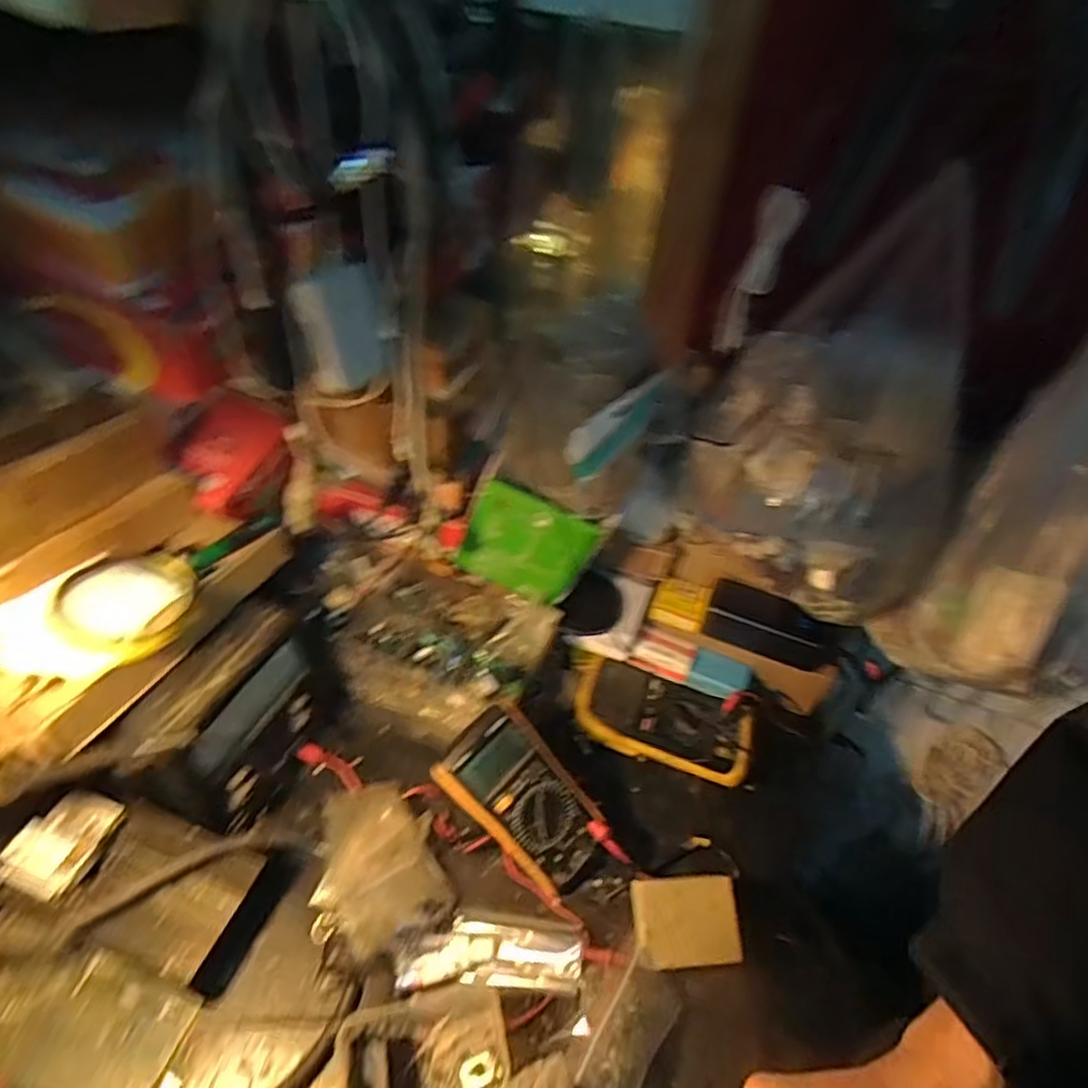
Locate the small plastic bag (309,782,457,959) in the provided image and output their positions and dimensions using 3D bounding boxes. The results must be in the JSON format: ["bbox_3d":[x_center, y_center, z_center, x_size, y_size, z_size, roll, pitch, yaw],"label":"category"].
[{"bbox_3d":[-0.143,0.280,0.581,0.107,0.057,0.134,-12,47,-19],"label":"small plastic bag"}]

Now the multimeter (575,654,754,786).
[{"bbox_3d":[0.129,0.191,0.727,0.186,0.052,0.093,17,44,10],"label":"multimeter"}]

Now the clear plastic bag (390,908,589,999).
[{"bbox_3d":[-0.042,0.343,0.561,0.147,0.022,0.059,6,43,-1],"label":"clear plastic bag"}]

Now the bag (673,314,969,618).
[{"bbox_3d":[0.233,-0.067,0.563,0.224,0.196,0.107,30,48,23],"label":"bag"}]

